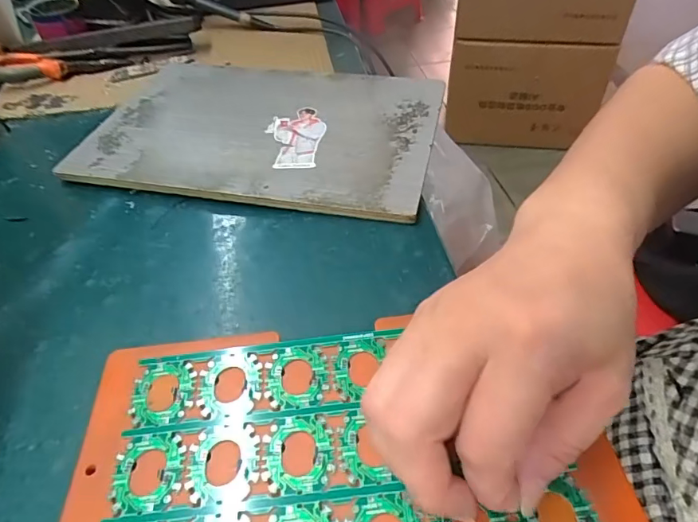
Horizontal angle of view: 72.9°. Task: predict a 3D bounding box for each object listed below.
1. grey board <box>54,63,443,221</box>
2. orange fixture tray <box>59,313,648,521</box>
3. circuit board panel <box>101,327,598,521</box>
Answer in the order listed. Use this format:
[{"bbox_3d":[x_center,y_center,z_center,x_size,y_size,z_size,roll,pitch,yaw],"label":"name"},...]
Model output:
[{"bbox_3d":[-0.074,-0.120,0.421,0.293,0.016,0.192,7,48,12],"label":"grey board"},{"bbox_3d":[-0.006,0.090,0.217,0.235,0.017,0.134,-6,47,-1],"label":"orange fixture tray"},{"bbox_3d":[-0.006,0.084,0.212,0.195,0.004,0.119,-7,47,-1],"label":"circuit board panel"}]

